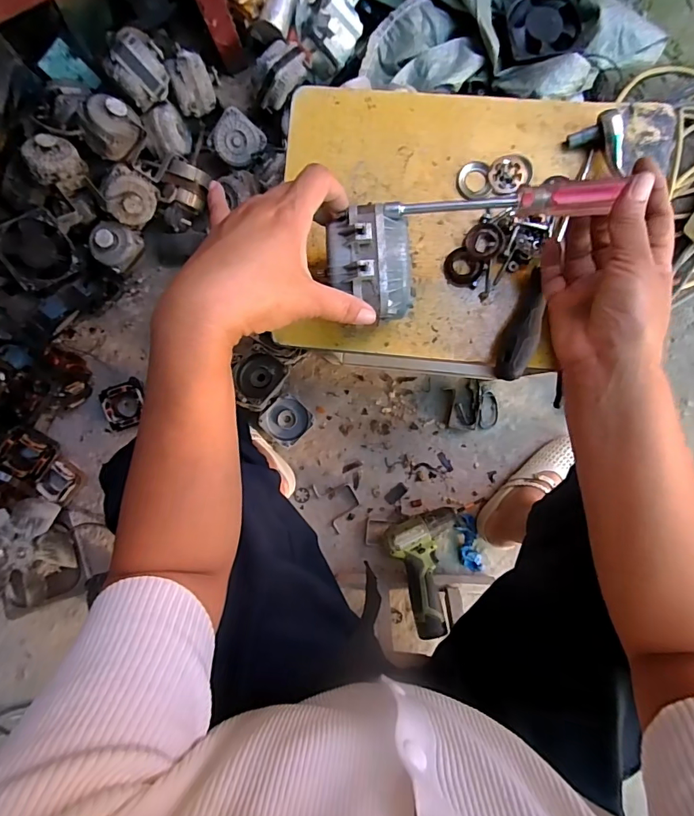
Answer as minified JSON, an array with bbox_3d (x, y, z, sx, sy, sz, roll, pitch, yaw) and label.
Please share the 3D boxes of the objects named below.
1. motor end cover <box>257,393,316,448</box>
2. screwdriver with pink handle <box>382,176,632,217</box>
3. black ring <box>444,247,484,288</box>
[{"bbox_3d":[-0.114,0.022,0.849,0.083,0.019,0.082,43,85,-15],"label":"motor end cover"},{"bbox_3d":[0.106,-0.147,0.318,0.152,0.015,0.020,1,90,11],"label":"screwdriver with pink handle"},{"bbox_3d":[0.104,-0.125,0.402,0.034,0.007,0.029,37,91,3],"label":"black ring"}]

